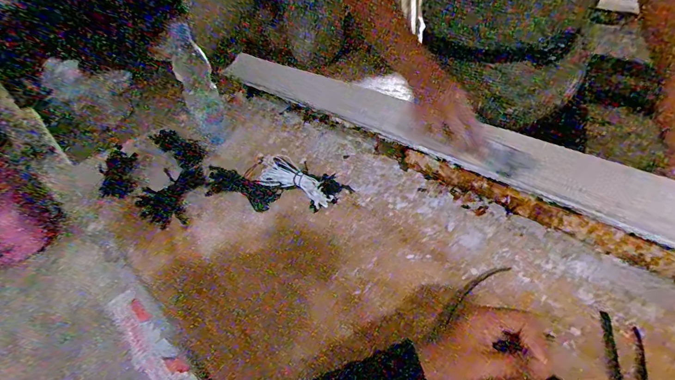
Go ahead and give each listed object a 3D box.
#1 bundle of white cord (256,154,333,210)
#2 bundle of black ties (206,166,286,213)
[{"bbox_3d":[-0.068,-0.013,0.610,0.131,0.055,0.048,17,45,24],"label":"bundle of white cord"},{"bbox_3d":[-0.162,0.000,0.627,0.126,0.030,0.043,19,45,8],"label":"bundle of black ties"}]

